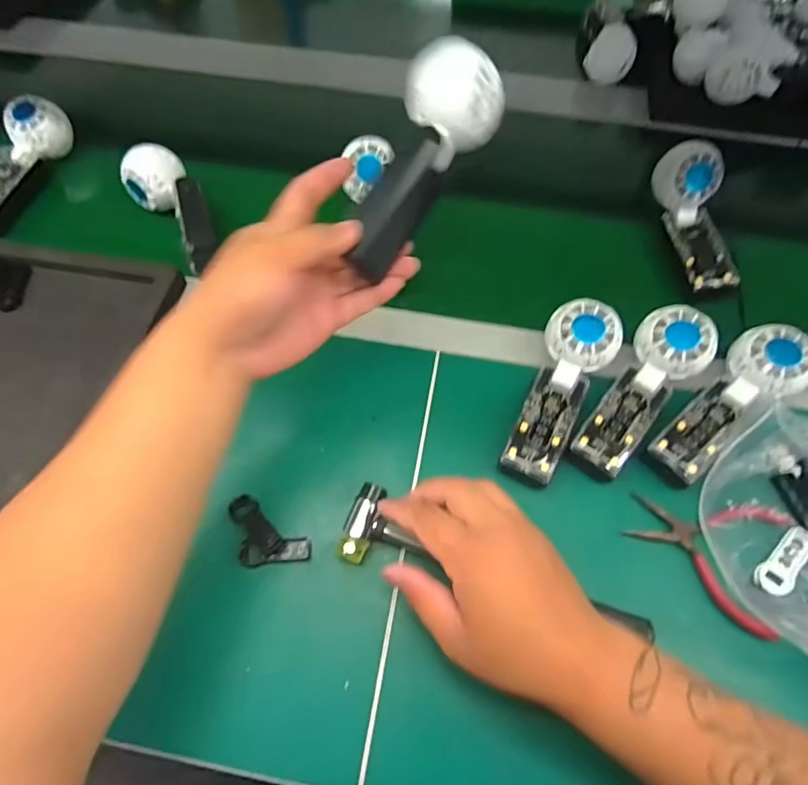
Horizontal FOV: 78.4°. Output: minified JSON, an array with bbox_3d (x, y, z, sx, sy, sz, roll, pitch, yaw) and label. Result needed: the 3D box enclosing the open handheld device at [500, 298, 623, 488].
[{"bbox_3d":[0.131,0.000,0.426,0.061,0.060,0.162,25,66,10],"label":"open handheld device"}]

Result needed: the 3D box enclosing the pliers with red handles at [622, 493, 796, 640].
[{"bbox_3d":[0.238,0.116,0.389,0.111,0.013,0.100,27,66,13],"label":"pliers with red handles"}]

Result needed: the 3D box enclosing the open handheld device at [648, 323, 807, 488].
[{"bbox_3d":[0.273,0.010,0.415,0.161,0.030,0.058,-43,70,-6],"label":"open handheld device"}]

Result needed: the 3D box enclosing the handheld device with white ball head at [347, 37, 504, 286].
[{"bbox_3d":[0.010,-0.158,0.353,0.054,0.049,0.159,31,98,15],"label":"handheld device with white ball head"}]

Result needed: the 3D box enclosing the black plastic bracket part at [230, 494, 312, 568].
[{"bbox_3d":[-0.112,0.116,0.392,0.075,0.008,0.041,31,67,15],"label":"black plastic bracket part"}]

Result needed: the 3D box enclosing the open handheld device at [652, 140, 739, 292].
[{"bbox_3d":[0.303,-0.179,0.513,0.051,0.047,0.152,-11,85,-6],"label":"open handheld device"}]

